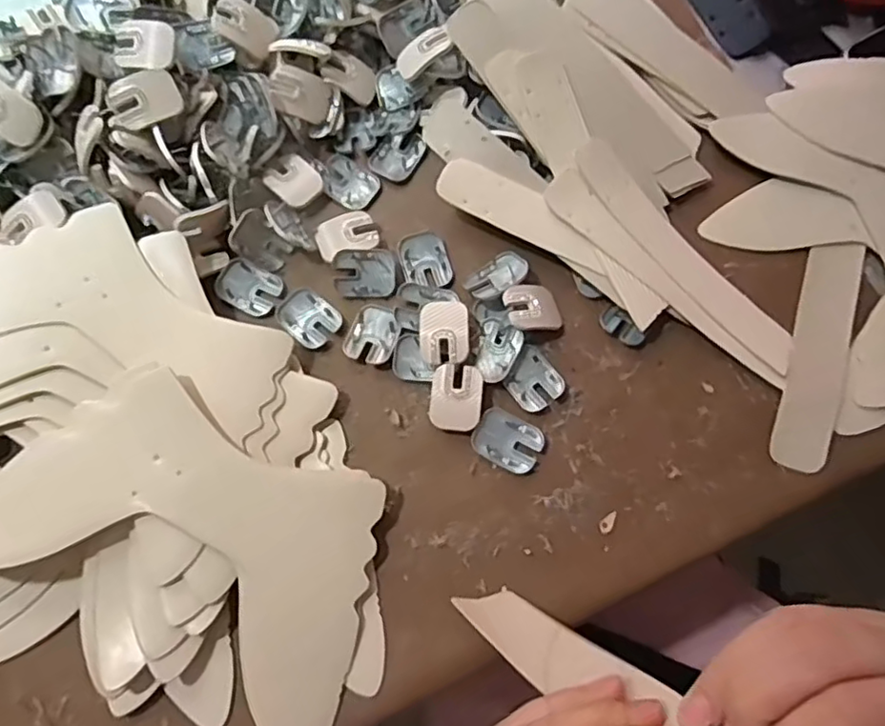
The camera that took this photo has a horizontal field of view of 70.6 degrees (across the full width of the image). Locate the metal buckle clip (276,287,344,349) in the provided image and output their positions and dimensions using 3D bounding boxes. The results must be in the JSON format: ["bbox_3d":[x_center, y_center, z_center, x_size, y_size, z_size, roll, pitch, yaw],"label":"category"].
[{"bbox_3d":[-0.085,-0.030,0.396,0.038,0.004,0.030,43,78,12],"label":"metal buckle clip"}]

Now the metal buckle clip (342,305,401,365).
[{"bbox_3d":[-0.044,-0.018,0.390,0.031,0.004,0.037,17,74,6],"label":"metal buckle clip"}]

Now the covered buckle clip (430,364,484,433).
[{"bbox_3d":[0.008,0.021,0.375,0.029,0.011,0.038,8,73,3],"label":"covered buckle clip"}]

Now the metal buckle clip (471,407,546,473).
[{"bbox_3d":[0.039,0.046,0.371,0.040,0.005,0.030,26,75,8],"label":"metal buckle clip"}]

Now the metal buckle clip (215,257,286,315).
[{"bbox_3d":[-0.126,-0.049,0.403,0.038,0.008,0.029,23,74,7],"label":"metal buckle clip"}]

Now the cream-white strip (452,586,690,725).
[{"bbox_3d":[0.062,0.133,0.259,0.036,0.176,0.008,-27,104,-20],"label":"cream-white strip"}]

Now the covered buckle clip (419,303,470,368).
[{"bbox_3d":[0.002,-0.018,0.383,0.030,0.014,0.038,-5,73,-1],"label":"covered buckle clip"}]

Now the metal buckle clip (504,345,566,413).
[{"bbox_3d":[0.056,0.010,0.382,0.031,0.004,0.035,-34,76,-9],"label":"metal buckle clip"}]

